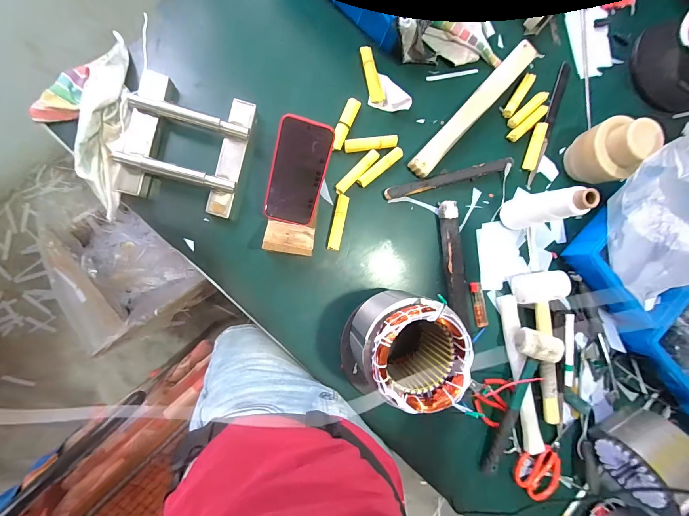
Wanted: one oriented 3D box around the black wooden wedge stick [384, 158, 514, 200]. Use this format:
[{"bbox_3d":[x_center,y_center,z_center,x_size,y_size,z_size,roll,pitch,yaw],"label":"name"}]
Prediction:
[{"bbox_3d":[0.200,-0.151,0.592,0.257,0.014,0.021,-16,93,-7],"label":"black wooden wedge stick"}]

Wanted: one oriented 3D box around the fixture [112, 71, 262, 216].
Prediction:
[{"bbox_3d":[-0.258,-0.183,0.516,0.187,0.055,0.198,14,87,-9],"label":"fixture"}]

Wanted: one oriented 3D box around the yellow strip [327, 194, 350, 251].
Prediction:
[{"bbox_3d":[-0.010,-0.063,0.563,0.022,0.009,0.099,12,89,-8],"label":"yellow strip"}]

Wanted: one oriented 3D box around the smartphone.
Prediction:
[{"bbox_3d":[-0.073,-0.131,0.491,0.081,0.009,0.162,12,118,-12],"label":"smartphone"}]

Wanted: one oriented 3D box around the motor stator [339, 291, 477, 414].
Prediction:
[{"bbox_3d":[0.091,0.133,0.499,0.147,0.178,0.144,21,88,-7],"label":"motor stator"}]

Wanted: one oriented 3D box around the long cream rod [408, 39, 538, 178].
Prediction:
[{"bbox_3d":[0.246,-0.282,0.591,0.041,0.019,0.335,43,85,-6],"label":"long cream rod"}]

